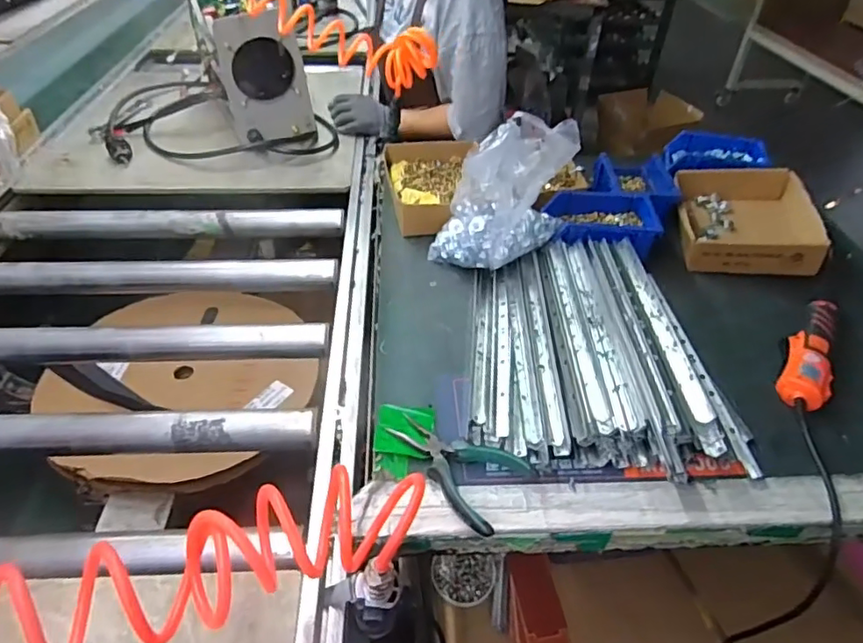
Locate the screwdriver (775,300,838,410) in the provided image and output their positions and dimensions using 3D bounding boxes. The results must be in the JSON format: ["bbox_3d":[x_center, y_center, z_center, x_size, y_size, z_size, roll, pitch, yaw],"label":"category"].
[{"bbox_3d":[0.451,0.039,0.679,0.051,0.054,0.182,22,46,20],"label":"screwdriver"}]

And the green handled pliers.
[{"bbox_3d":[0.015,0.144,0.555,0.143,0.022,0.084,25,47,23],"label":"green handled pliers"}]

